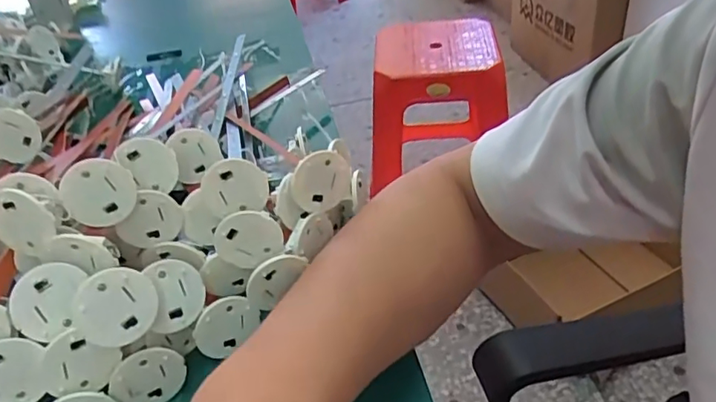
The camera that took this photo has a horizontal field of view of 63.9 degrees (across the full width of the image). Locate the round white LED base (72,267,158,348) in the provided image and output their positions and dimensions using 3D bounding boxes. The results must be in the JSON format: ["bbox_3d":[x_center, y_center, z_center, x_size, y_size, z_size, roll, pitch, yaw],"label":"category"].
[{"bbox_3d":[-0.120,0.053,0.284,0.037,0.039,0.004,23,-4,-29],"label":"round white LED base"}]

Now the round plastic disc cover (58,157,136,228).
[{"bbox_3d":[-0.144,-0.005,0.320,0.038,0.037,0.010,-26,25,-9],"label":"round plastic disc cover"}]

